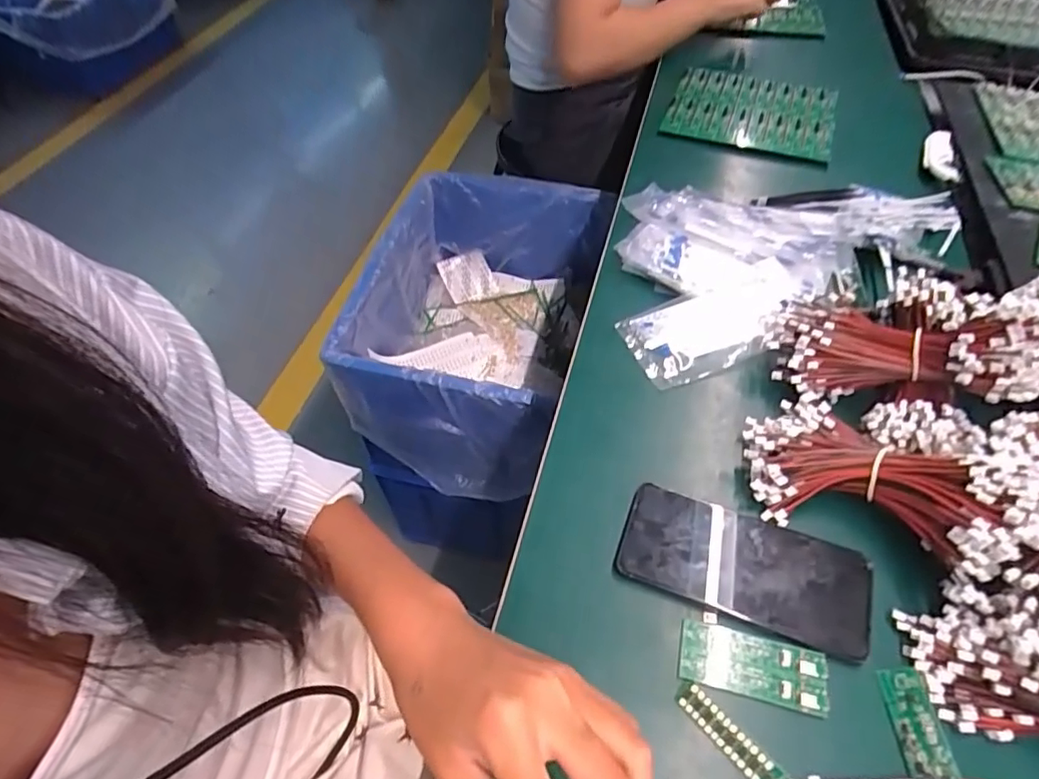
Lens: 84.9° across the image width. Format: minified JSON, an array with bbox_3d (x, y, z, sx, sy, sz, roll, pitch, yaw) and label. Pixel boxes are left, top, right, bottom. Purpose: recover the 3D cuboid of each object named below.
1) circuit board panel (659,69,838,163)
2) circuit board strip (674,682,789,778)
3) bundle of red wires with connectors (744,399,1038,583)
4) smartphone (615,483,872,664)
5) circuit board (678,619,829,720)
[{"bbox_3d":[0.295,-0.354,0.721,0.196,0.014,0.172,17,58,11],"label":"circuit board panel"},{"bbox_3d":[0.124,0.200,0.313,0.014,0.007,0.085,-36,62,-23],"label":"circuit board strip"},{"bbox_3d":[0.242,0.056,0.377,0.171,0.036,0.092,15,55,34],"label":"bundle of red wires with connectors"},{"bbox_3d":[0.147,0.114,0.375,0.155,0.005,0.071,18,56,13],"label":"smartphone"},{"bbox_3d":[0.141,0.167,0.344,0.084,0.007,0.035,13,55,9],"label":"circuit board"}]

